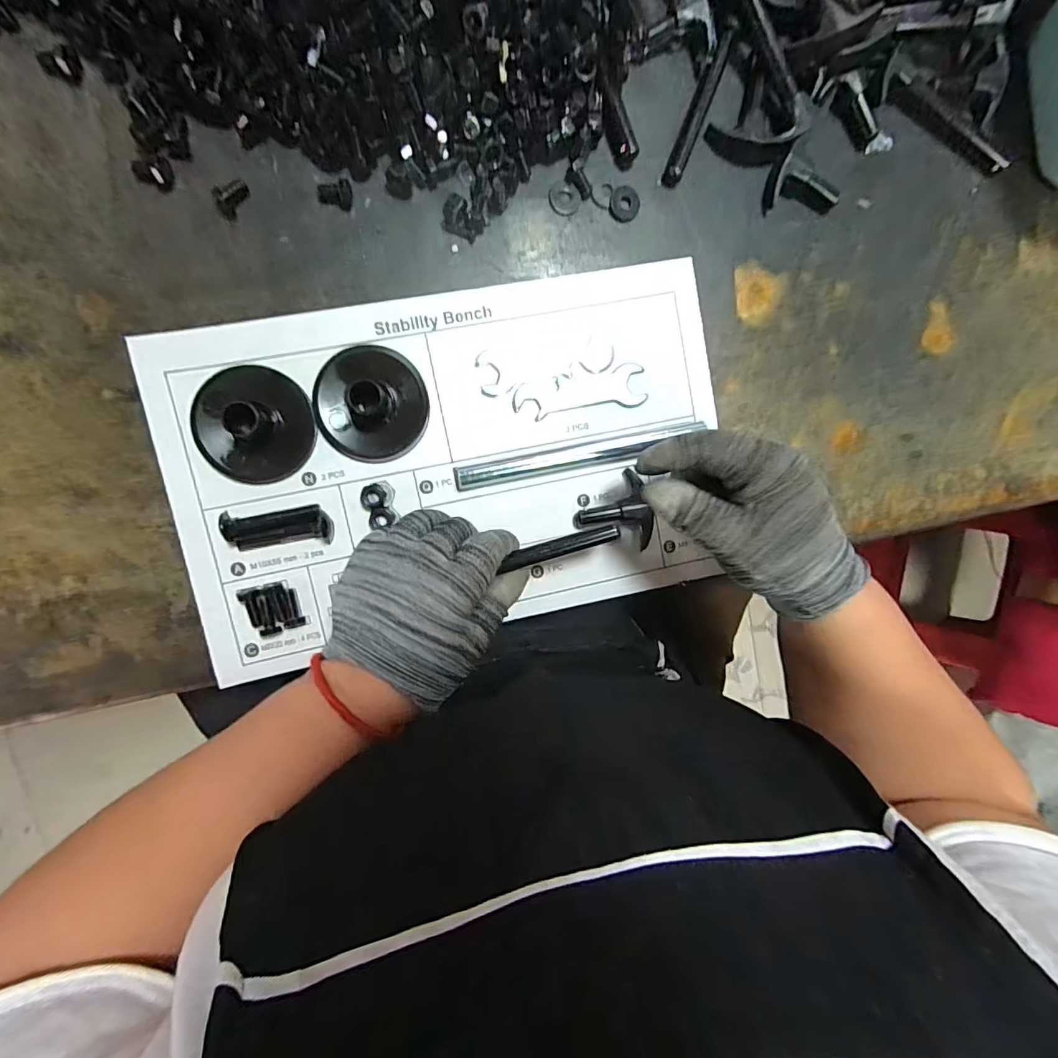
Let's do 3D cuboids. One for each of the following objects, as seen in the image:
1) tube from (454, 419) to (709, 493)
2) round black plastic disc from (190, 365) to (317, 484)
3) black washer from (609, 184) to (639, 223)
[{"bbox_3d":[0.036,-0.051,0.337,0.173,0.012,0.018,-12,97,-7],"label":"tube"},{"bbox_3d":[-0.173,-0.065,0.296,0.068,0.020,0.069,-1,95,-8],"label":"round black plastic disc"},{"bbox_3d":[0.066,-0.224,0.328,0.021,0.004,0.023,-1,95,-8],"label":"black washer"}]

